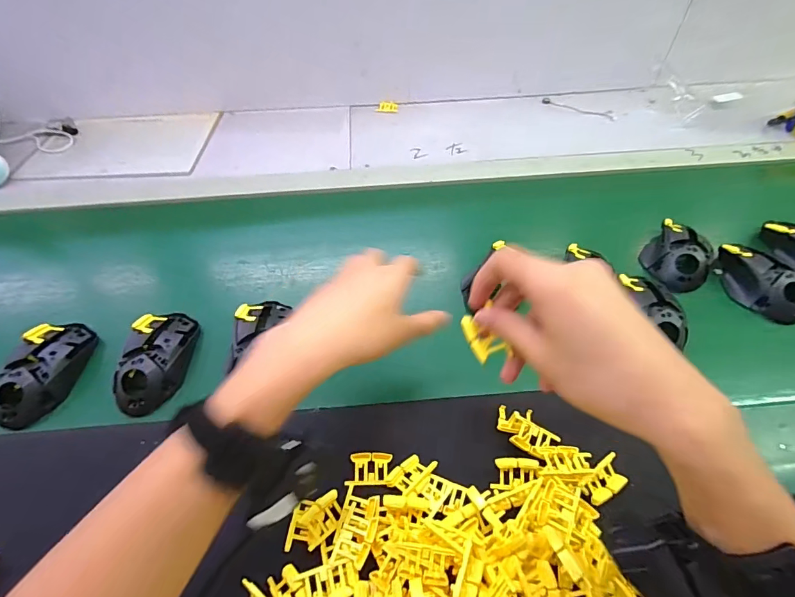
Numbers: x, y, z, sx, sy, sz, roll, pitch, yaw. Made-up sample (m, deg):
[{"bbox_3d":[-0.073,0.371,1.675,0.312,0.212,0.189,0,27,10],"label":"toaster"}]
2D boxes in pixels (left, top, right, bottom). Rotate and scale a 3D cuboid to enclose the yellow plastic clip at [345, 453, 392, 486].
[{"bbox_3d":[-0.024,0.148,0.354,0.036,0.006,0.027,0,49,1],"label":"yellow plastic clip"}]

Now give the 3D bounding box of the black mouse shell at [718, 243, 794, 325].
[{"bbox_3d":[0.428,-0.024,0.483,0.057,0.035,0.110,2,49,3],"label":"black mouse shell"}]

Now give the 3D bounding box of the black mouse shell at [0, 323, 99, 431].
[{"bbox_3d":[-0.373,0.075,0.429,0.072,0.039,0.113,-3,49,-1],"label":"black mouse shell"}]

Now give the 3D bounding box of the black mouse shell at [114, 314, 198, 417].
[{"bbox_3d":[-0.255,0.061,0.431,0.061,0.032,0.117,-5,49,-2],"label":"black mouse shell"}]

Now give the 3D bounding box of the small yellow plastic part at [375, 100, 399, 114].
[{"bbox_3d":[-0.020,-0.378,0.804,0.044,0.009,0.031,6,49,6],"label":"small yellow plastic part"}]

